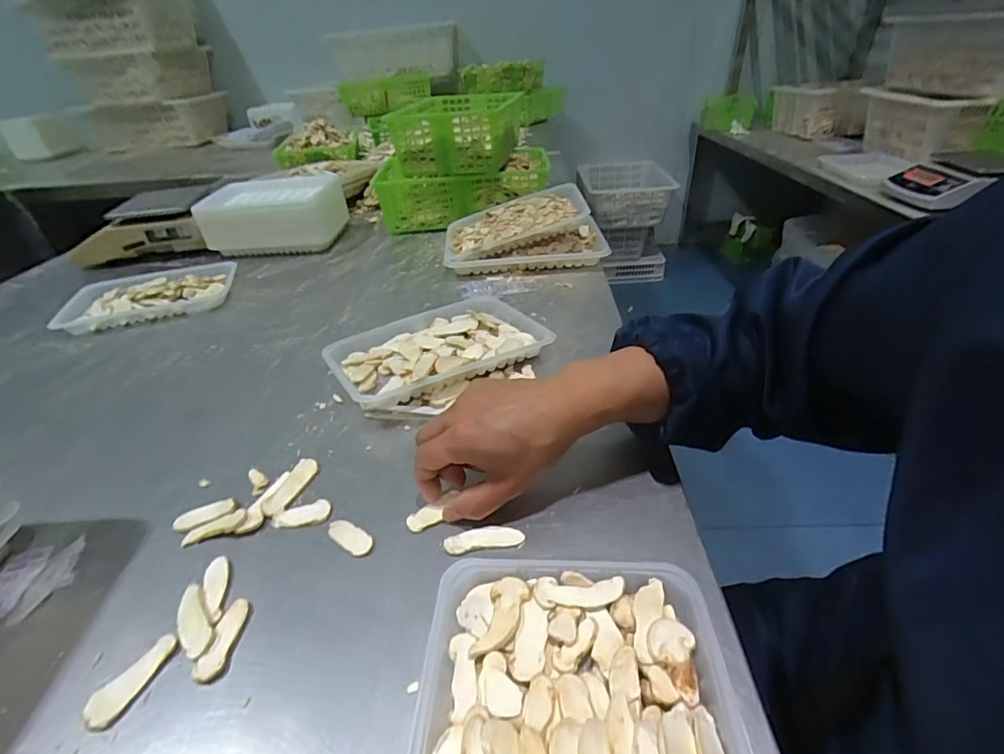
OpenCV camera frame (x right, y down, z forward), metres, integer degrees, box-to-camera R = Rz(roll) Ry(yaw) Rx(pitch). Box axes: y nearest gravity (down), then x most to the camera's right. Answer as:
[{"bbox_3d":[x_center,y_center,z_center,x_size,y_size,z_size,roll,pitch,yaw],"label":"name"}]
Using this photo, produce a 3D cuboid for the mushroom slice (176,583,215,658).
[{"bbox_3d":[-0.205,0.162,0.317,0.020,0.005,0.052,-28,40,-30],"label":"mushroom slice"}]

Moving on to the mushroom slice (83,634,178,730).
[{"bbox_3d":[-0.223,0.183,0.290,0.019,0.005,0.052,14,38,27],"label":"mushroom slice"}]

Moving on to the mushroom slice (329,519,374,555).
[{"bbox_3d":[-0.116,0.122,0.364,0.045,0.004,0.017,18,40,30],"label":"mushroom slice"}]

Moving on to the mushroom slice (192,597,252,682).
[{"bbox_3d":[-0.180,0.168,0.308,0.018,0.004,0.050,-2,34,5],"label":"mushroom slice"}]

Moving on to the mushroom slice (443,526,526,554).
[{"bbox_3d":[-0.013,0.120,0.354,0.058,0.004,0.019,-5,34,0],"label":"mushroom slice"}]

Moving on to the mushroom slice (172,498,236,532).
[{"bbox_3d":[-0.244,0.113,0.392,0.047,0.004,0.018,-19,36,-19],"label":"mushroom slice"}]

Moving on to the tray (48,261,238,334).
[{"bbox_3d":[-0.567,-0.135,0.773,0.232,0.033,0.169,-15,35,-14],"label":"tray"}]

